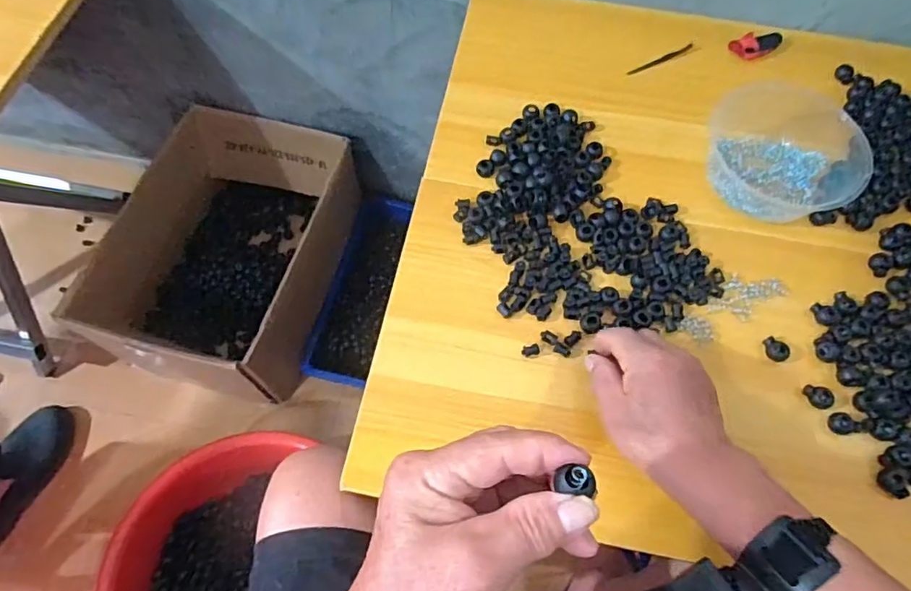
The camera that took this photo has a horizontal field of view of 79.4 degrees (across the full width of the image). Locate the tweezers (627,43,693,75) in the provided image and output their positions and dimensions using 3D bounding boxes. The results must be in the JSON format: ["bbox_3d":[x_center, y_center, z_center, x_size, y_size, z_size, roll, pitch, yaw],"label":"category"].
[{"bbox_3d":[0.225,-0.258,0.603,0.087,0.004,0.006,-27,68,-10],"label":"tweezers"}]

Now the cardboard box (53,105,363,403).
[{"bbox_3d":[-0.368,-0.076,0.964,0.318,0.200,0.438,14,66,4],"label":"cardboard box"}]

